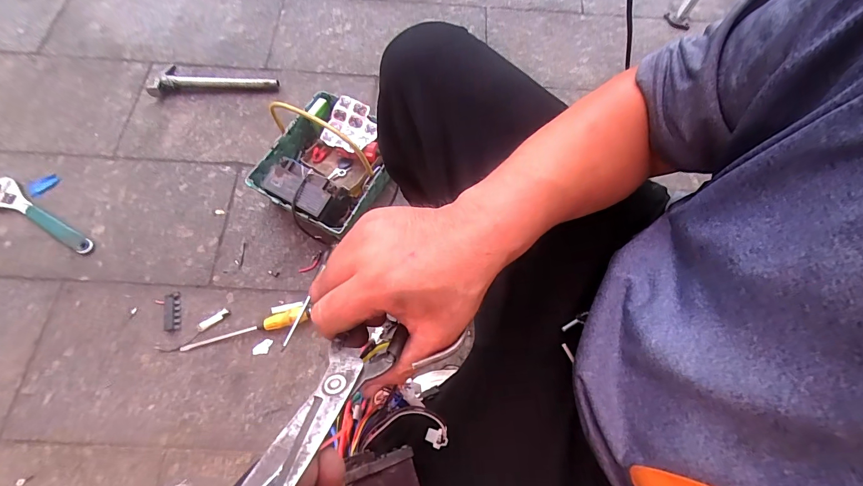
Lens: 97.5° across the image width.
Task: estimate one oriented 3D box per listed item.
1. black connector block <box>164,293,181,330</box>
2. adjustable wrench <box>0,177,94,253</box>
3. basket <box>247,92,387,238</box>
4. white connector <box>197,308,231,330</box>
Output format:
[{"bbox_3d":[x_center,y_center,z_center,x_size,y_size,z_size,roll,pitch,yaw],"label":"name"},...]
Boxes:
[{"bbox_3d":[-0.530,0.139,0.773,0.030,0.014,0.076,-10,70,-6],"label":"black connector block"},{"bbox_3d":[-0.864,-0.056,0.827,0.289,0.016,0.058,33,71,10],"label":"adjustable wrench"},{"bbox_3d":[-0.221,-0.190,0.787,0.242,0.238,0.275,25,70,7],"label":"basket"},{"bbox_3d":[-0.446,0.156,0.774,0.064,0.006,0.019,-33,74,-14],"label":"white connector"}]

